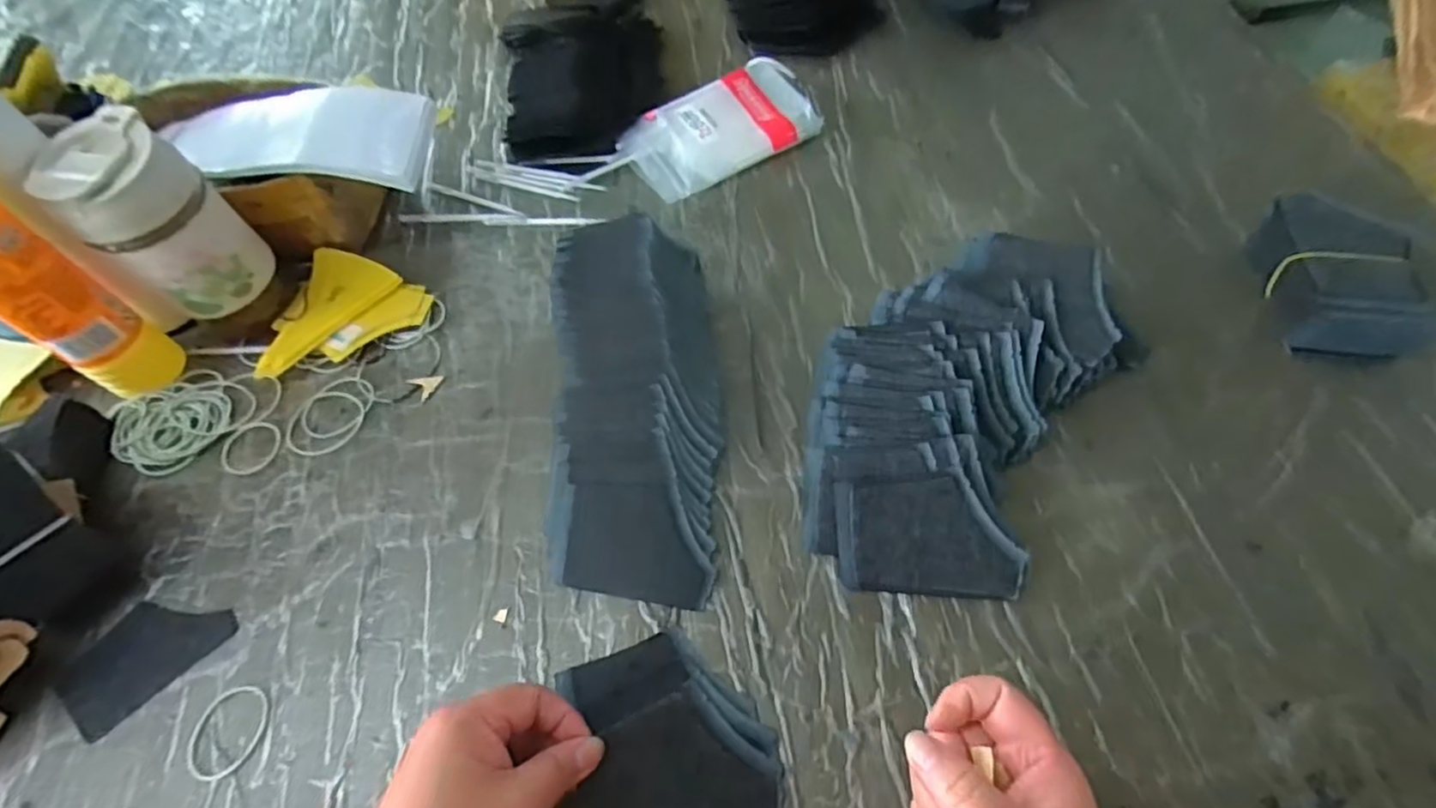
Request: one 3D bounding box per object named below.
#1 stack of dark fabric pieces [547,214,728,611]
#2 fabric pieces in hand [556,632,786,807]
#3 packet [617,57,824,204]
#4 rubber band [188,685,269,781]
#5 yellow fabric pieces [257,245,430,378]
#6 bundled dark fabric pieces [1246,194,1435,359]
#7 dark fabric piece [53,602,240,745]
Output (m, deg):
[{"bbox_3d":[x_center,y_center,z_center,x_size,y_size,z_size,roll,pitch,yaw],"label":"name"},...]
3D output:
[{"bbox_3d":[-0.060,-0.011,0.445,0.120,0.048,0.272,-3,60,3],"label":"stack of dark fabric pieces"},{"bbox_3d":[-0.034,0.179,0.346,0.119,0.027,0.102,-14,60,-4],"label":"fabric pieces in hand"},{"bbox_3d":[0.003,-0.252,0.601,0.171,0.033,0.096,-30,62,-13],"label":"packet"},{"bbox_3d":[-0.283,0.188,0.373,0.041,0.004,0.049,4,60,7],"label":"rubber band"},{"bbox_3d":[-0.298,-0.074,0.527,0.114,0.013,0.122,3,60,6],"label":"yellow fabric pieces"},{"bbox_3d":[0.428,-0.086,0.449,0.081,0.047,0.111,5,60,7],"label":"bundled dark fabric pieces"},{"bbox_3d":[-0.353,0.152,0.400,0.095,0.004,0.060,-42,65,-18],"label":"dark fabric piece"}]

